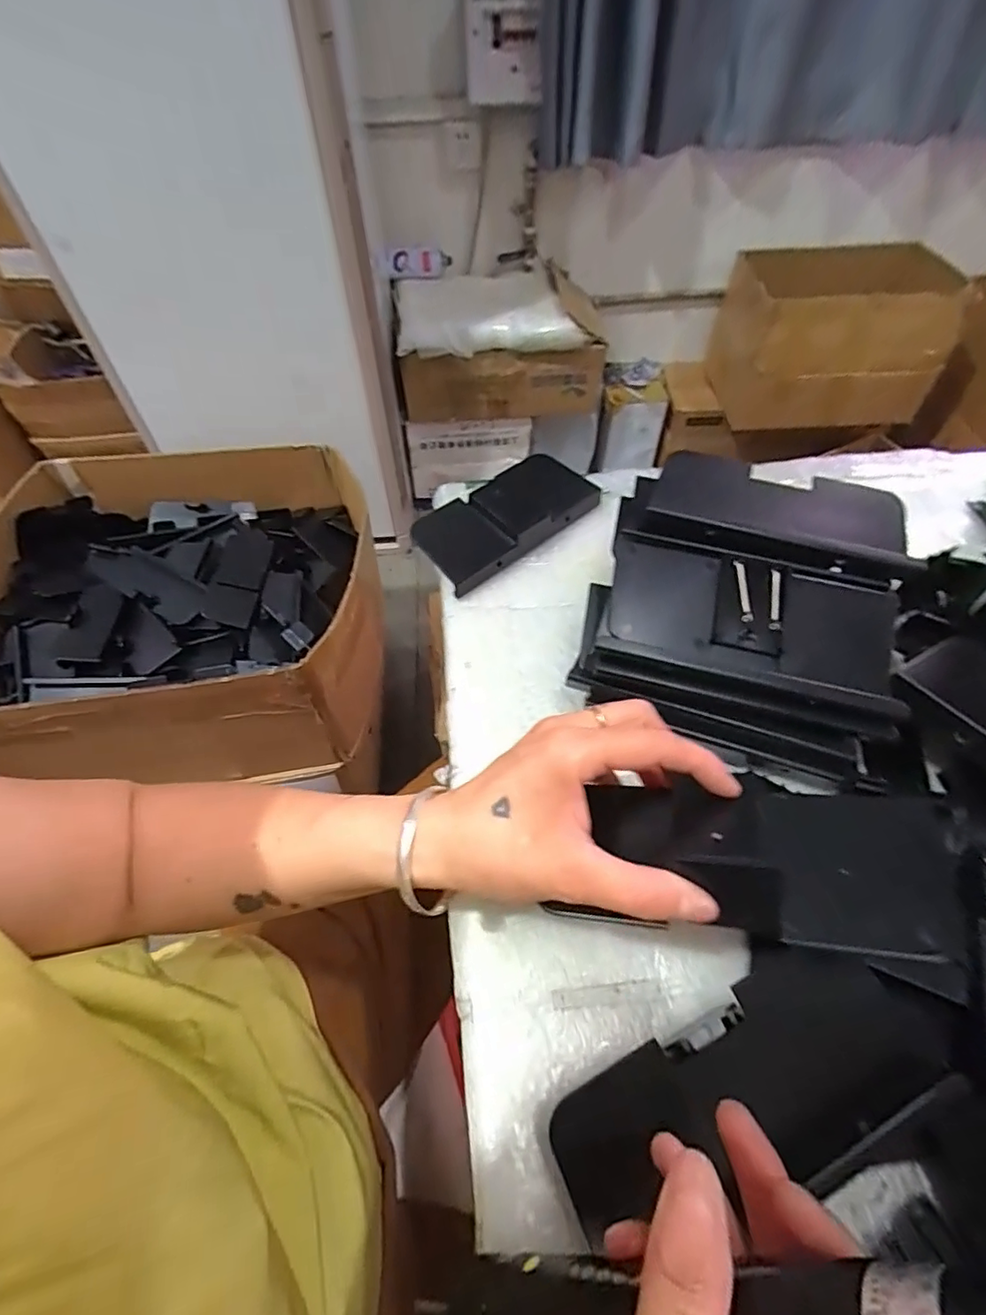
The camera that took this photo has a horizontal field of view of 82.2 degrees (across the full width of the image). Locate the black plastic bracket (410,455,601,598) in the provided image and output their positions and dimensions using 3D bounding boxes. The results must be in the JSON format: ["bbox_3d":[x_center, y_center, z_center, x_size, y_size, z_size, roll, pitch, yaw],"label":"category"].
[{"bbox_3d":[0.012,-0.120,0.478,0.166,0.030,0.072,-35,59,-23],"label":"black plastic bracket"}]

